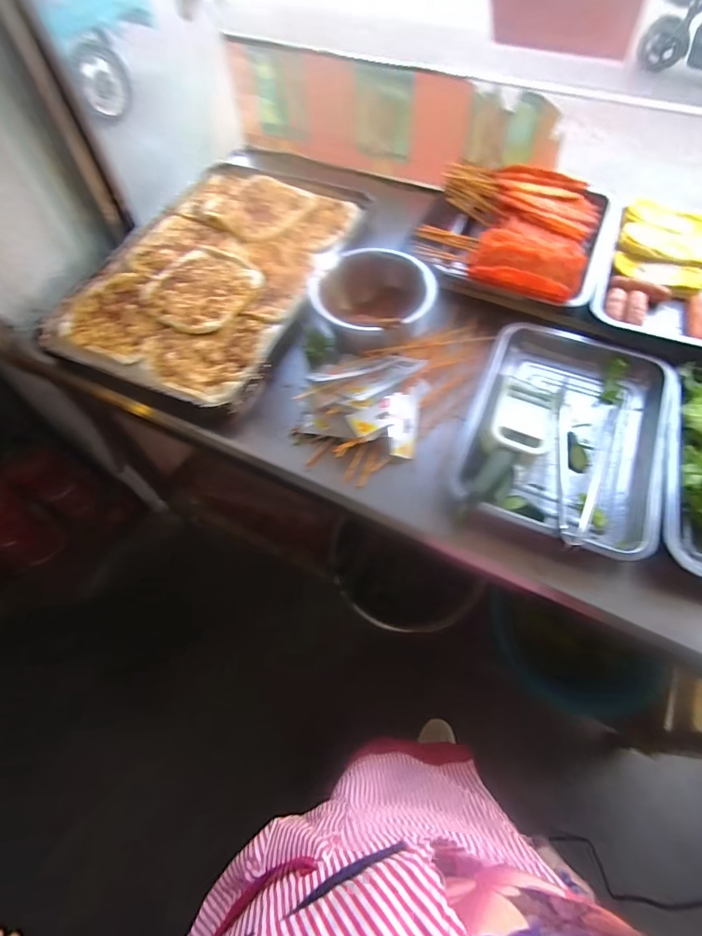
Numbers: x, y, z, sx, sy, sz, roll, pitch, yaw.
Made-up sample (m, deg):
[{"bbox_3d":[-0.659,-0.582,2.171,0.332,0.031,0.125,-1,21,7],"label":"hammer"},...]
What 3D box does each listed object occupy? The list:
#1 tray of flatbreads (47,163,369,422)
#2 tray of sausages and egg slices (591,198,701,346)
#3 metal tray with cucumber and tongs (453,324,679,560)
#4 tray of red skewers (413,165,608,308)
[{"bbox_3d":[-0.252,-0.391,0.838,0.426,0.041,0.647,17,61,11],"label":"tray of flatbreads"},{"bbox_3d":[0.558,-0.316,0.736,0.262,0.056,0.340,23,62,14],"label":"tray of sausages and egg slices"},{"bbox_3d":[0.306,-0.050,0.639,0.264,0.060,0.359,21,62,12],"label":"metal tray with cucumber and tongs"},{"bbox_3d":[0.287,-0.434,0.794,0.316,0.078,0.316,20,62,12],"label":"tray of red skewers"}]

